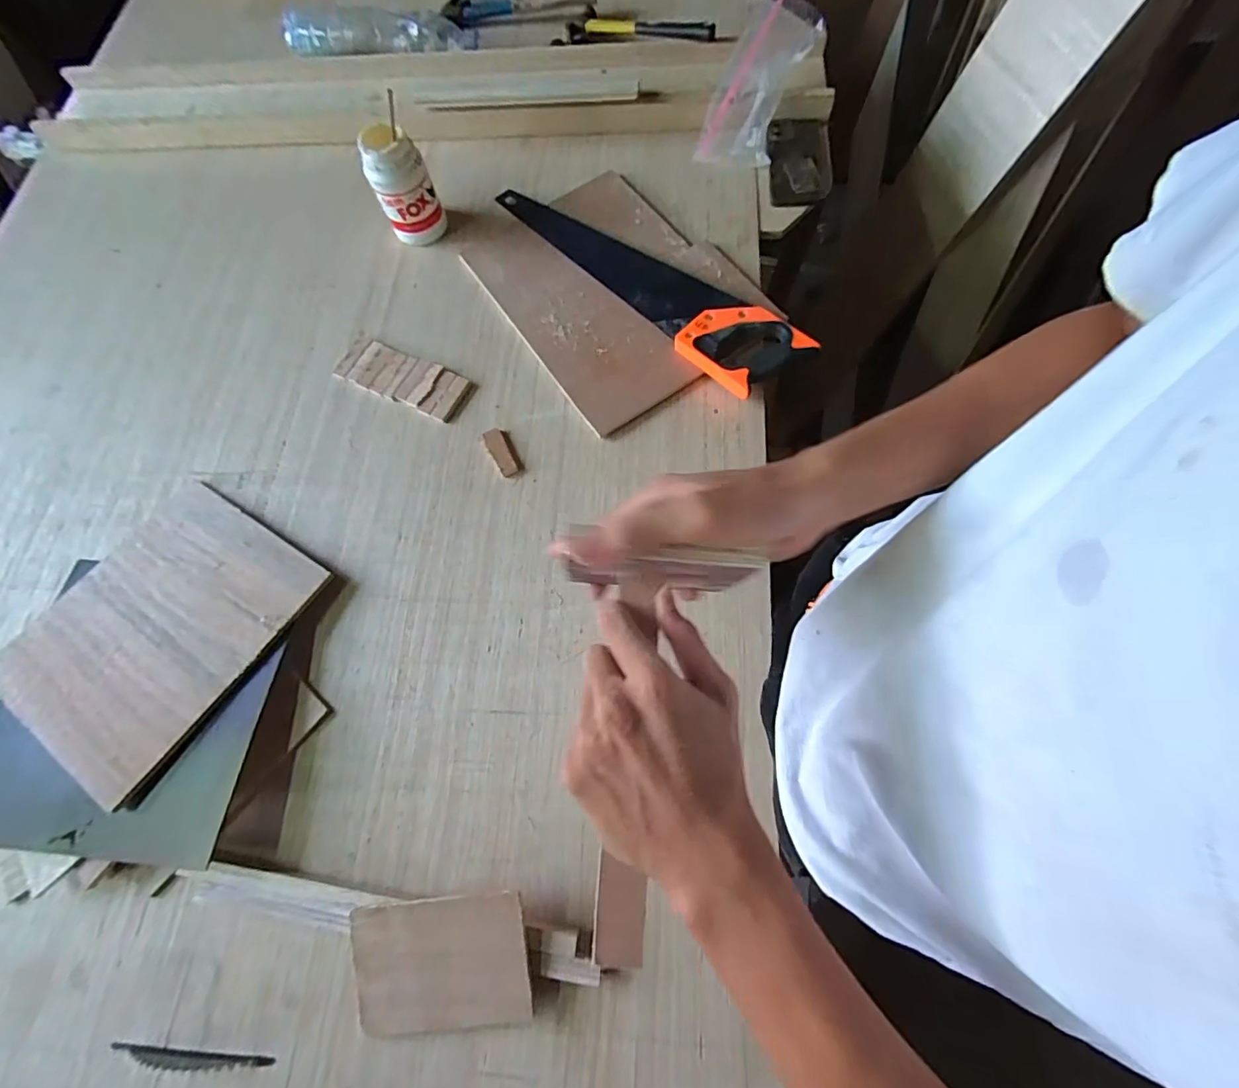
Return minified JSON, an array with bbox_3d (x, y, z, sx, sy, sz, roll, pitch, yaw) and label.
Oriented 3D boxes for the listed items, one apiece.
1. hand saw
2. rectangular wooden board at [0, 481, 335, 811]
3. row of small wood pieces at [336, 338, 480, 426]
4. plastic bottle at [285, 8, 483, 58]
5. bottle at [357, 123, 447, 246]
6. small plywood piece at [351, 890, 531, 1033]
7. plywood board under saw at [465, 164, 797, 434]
[{"bbox_3d":[0.021,-0.376,0.724,0.503,0.037,0.113,42,78,15],"label":"hand saw"},{"bbox_3d":[-0.512,0.089,0.595,0.253,0.009,0.290,29,68,16],"label":"rectangular wooden board"},{"bbox_3d":[-0.288,-0.221,0.713,0.185,0.016,0.068,23,74,10],"label":"row of small wood pieces"},{"bbox_3d":[-0.408,-0.865,0.899,0.329,0.056,0.056,6,72,4],"label":"plastic bottle"},{"bbox_3d":[-0.303,-0.501,0.740,0.079,0.126,0.060,-33,73,-8],"label":"bottle"},{"bbox_3d":[-0.160,0.379,0.479,0.156,0.010,0.104,-8,80,3],"label":"small plywood piece"},{"bbox_3d":[-0.007,-0.358,0.730,0.293,0.018,0.370,-33,73,-8],"label":"plywood board under saw"}]

